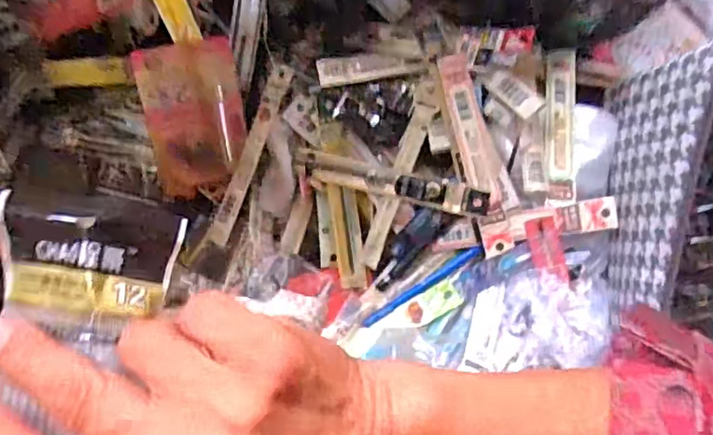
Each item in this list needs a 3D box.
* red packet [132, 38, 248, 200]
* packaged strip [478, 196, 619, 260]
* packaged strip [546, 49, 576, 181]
[{"bbox_3d":[-0.148,-0.089,0.575,0.086,0.027,0.139,-6,108,-5],"label":"red packet"},{"bbox_3d":[0.162,0.007,0.529,0.110,0.012,0.031,-12,86,10],"label":"packaged strip"},{"bbox_3d":[0.184,-0.095,0.562,0.025,0.010,0.128,0,73,14],"label":"packaged strip"}]

